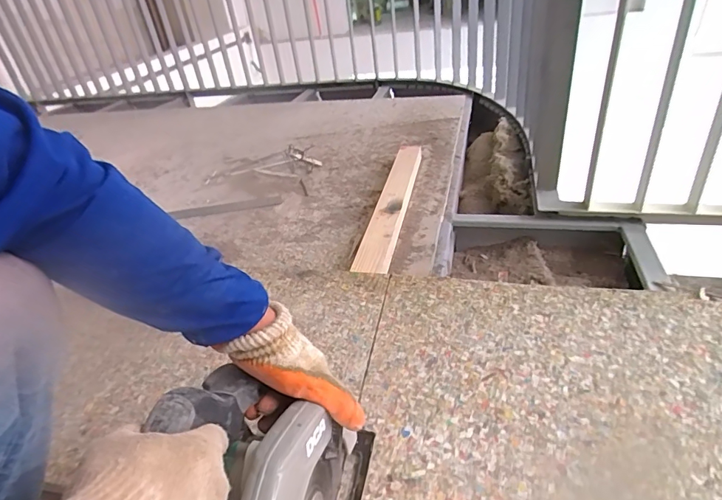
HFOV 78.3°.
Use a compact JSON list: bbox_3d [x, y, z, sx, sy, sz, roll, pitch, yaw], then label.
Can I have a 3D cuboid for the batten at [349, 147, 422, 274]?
[{"bbox_3d":[0.077,-0.117,1.024,0.079,0.037,0.542,4,38,16],"label":"batten"}]

